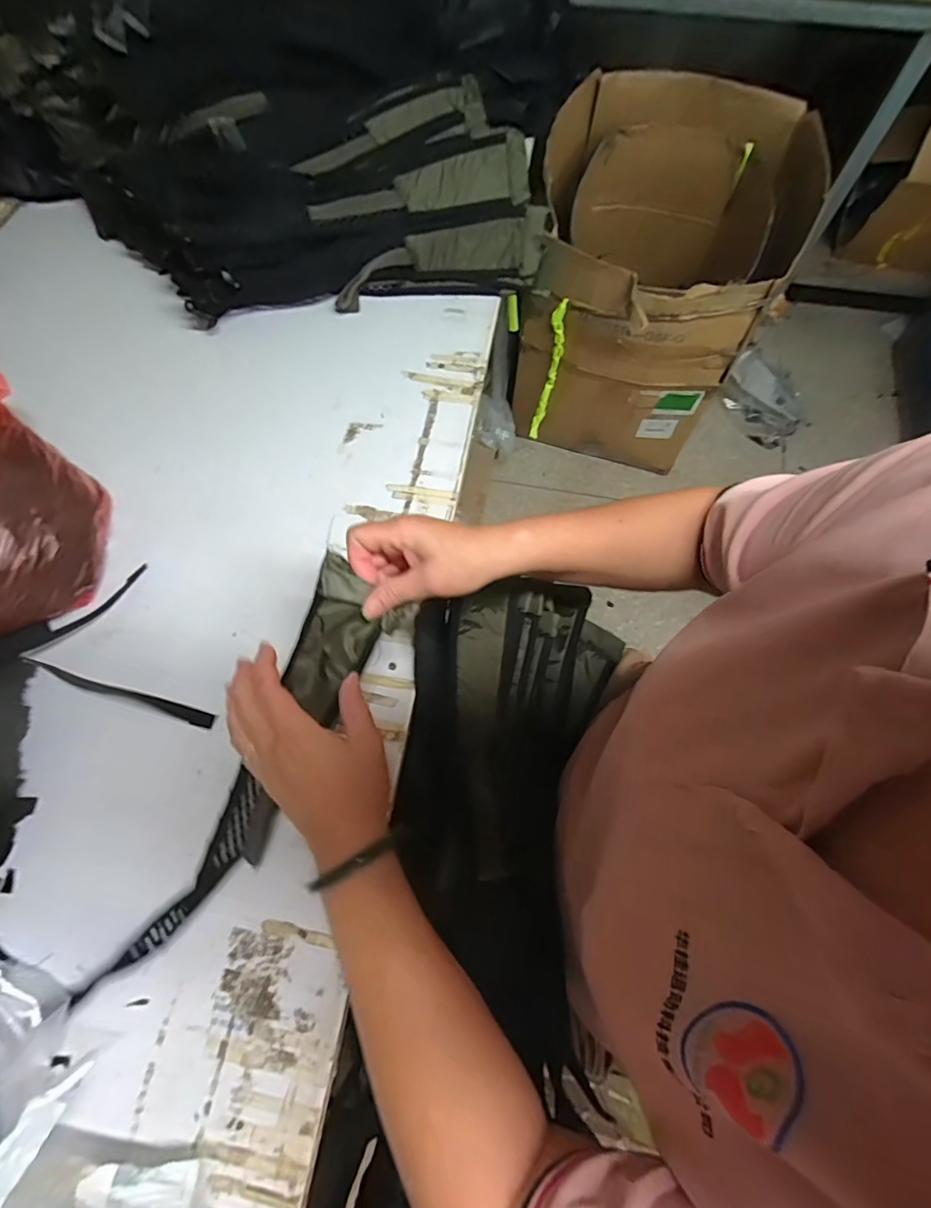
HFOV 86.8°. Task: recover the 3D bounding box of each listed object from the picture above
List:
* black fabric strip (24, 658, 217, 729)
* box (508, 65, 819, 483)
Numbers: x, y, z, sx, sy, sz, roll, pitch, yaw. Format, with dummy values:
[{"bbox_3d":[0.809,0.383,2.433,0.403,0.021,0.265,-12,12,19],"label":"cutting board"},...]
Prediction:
[{"bbox_3d":[-0.346,0.089,0.495,0.195,0.017,0.015,16,71,6],"label":"black fabric strip"},{"bbox_3d":[0.457,-0.857,1.302,0.585,0.561,0.843,20,72,8],"label":"box"}]

